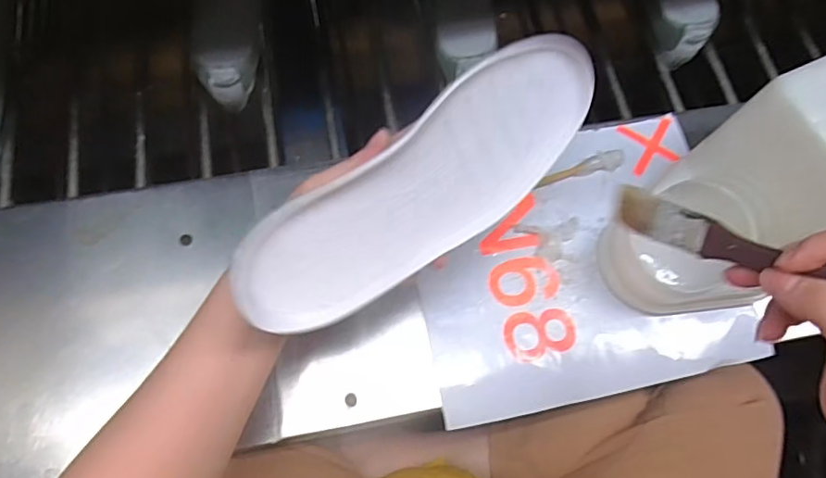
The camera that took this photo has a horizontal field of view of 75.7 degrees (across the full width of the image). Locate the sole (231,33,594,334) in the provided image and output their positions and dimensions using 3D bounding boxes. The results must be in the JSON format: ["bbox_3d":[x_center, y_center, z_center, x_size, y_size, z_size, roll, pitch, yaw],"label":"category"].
[{"bbox_3d":[0.015,-0.030,0.341,0.259,0.017,0.099,-39,119,-14],"label":"sole"}]

